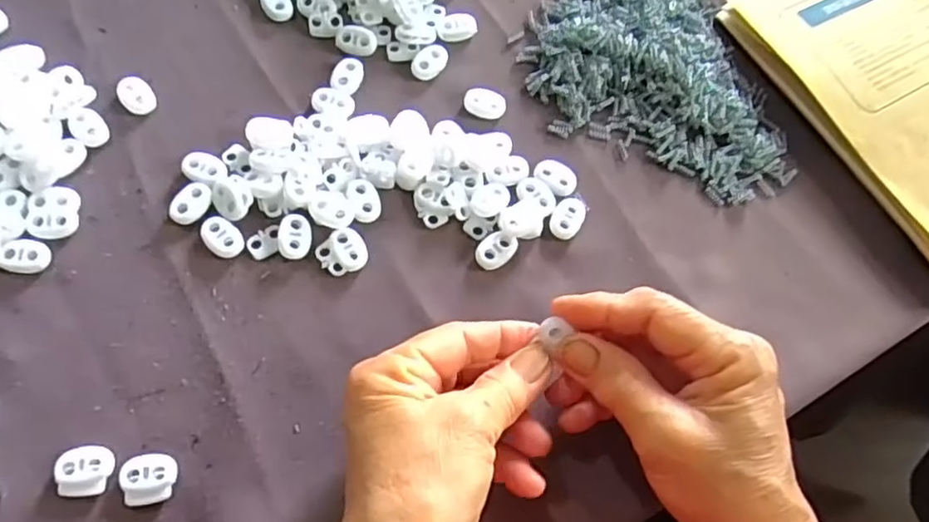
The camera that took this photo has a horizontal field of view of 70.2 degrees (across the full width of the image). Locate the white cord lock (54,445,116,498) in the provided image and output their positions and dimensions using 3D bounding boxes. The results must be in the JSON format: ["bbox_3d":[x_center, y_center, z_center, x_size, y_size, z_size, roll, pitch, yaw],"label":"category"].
[{"bbox_3d":[-0.156,0.086,0.271,0.021,0.006,0.020,-2,68,-4],"label":"white cord lock"}]

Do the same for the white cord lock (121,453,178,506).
[{"bbox_3d":[-0.130,0.090,0.272,0.021,0.005,0.020,-3,68,-4],"label":"white cord lock"}]

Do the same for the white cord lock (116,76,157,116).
[{"bbox_3d":[-0.169,-0.085,0.341,0.016,0.007,0.021,-29,72,-14],"label":"white cord lock"}]

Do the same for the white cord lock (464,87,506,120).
[{"bbox_3d":[0.011,-0.085,0.354,0.022,0.004,0.016,20,68,5],"label":"white cord lock"}]

